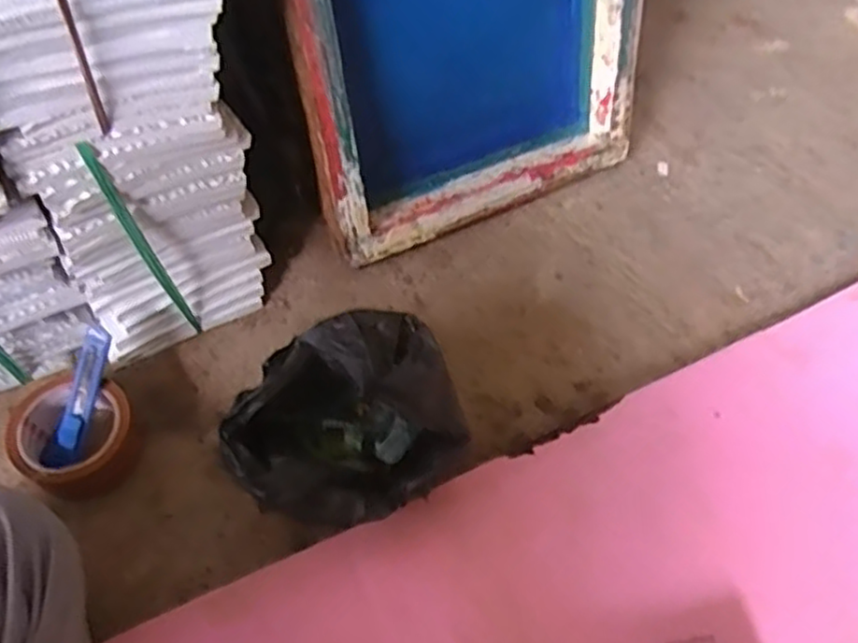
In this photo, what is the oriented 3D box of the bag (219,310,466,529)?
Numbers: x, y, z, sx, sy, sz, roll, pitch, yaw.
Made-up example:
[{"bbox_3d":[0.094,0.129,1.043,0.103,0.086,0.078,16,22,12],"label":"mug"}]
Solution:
[{"bbox_3d":[-0.063,0.093,0.563,0.169,0.142,0.136,-33,66,-22],"label":"bag"}]

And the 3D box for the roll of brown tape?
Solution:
[{"bbox_3d":[-0.302,0.100,0.610,0.086,0.061,0.094,1,58,-1],"label":"roll of brown tape"}]

